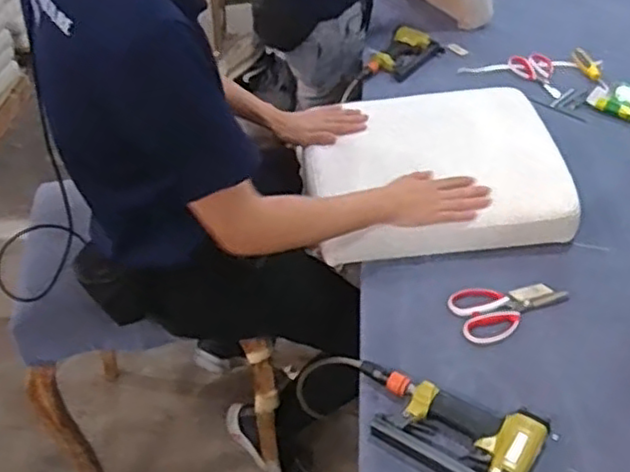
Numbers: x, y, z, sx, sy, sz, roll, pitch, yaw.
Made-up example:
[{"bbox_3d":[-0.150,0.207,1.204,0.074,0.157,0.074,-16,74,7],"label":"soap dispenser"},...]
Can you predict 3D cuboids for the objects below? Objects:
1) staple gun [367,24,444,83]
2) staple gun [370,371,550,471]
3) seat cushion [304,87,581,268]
[{"bbox_3d":[0.236,-0.473,1.723,0.136,0.046,0.216,25,49,28],"label":"staple gun"},{"bbox_3d":[0.184,0.260,0.884,0.214,0.044,0.122,20,47,24],"label":"staple gun"},{"bbox_3d":[0.212,-0.126,1.260,0.435,0.124,0.387,-7,42,-3],"label":"seat cushion"}]

